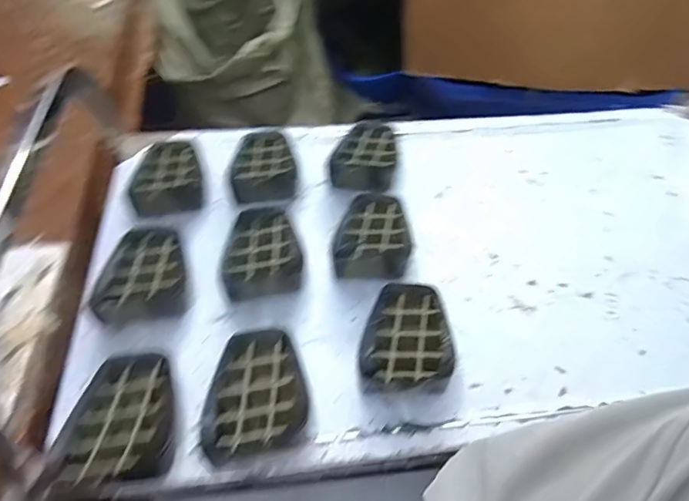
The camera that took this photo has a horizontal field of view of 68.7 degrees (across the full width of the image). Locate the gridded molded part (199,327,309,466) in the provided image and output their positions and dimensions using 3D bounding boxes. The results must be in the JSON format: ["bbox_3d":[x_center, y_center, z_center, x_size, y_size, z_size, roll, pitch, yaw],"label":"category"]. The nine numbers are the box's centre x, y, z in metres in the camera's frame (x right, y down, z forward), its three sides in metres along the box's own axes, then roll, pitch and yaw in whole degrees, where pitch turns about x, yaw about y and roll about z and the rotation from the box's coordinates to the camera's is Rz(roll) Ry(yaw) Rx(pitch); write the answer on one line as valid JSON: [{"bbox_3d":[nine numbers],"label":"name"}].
[{"bbox_3d":[-0.071,0.120,0.418,0.079,0.028,0.124,6,42,2],"label":"gridded molded part"}]

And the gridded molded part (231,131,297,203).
[{"bbox_3d":[-0.101,-0.104,0.623,0.076,0.031,0.107,-9,50,-10],"label":"gridded molded part"}]

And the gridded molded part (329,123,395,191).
[{"bbox_3d":[0.029,-0.120,0.635,0.076,0.027,0.118,12,50,9],"label":"gridded molded part"}]

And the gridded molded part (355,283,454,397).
[{"bbox_3d":[0.057,0.081,0.461,0.082,0.034,0.116,4,49,2],"label":"gridded molded part"}]

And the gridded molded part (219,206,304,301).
[{"bbox_3d":[-0.084,0.002,0.527,0.080,0.039,0.119,1,49,-1],"label":"gridded molded part"}]

